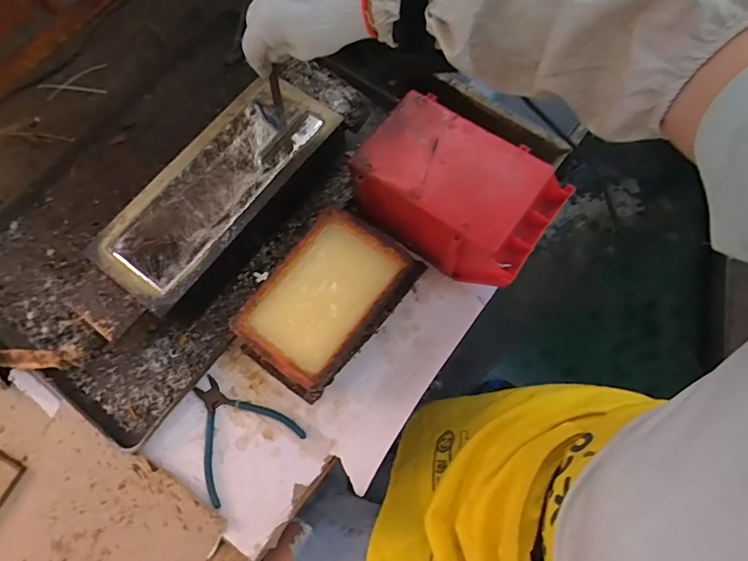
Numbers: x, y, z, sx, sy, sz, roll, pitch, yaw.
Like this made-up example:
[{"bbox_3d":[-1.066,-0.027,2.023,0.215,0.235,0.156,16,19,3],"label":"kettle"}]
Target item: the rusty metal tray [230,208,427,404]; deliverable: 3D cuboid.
[{"bbox_3d":[-0.058,0.022,0.579,0.140,0.065,0.225,33,75,13],"label":"rusty metal tray"}]

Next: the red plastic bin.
[{"bbox_3d":[0.103,-0.107,0.587,0.231,0.123,0.148,35,76,13],"label":"red plastic bin"}]

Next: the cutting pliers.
[{"bbox_3d":[-0.173,0.176,0.557,0.125,0.006,0.132,-37,74,-10],"label":"cutting pliers"}]

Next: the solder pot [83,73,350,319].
[{"bbox_3d":[-0.193,-0.112,0.614,0.141,0.086,0.337,34,76,13],"label":"solder pot"}]

